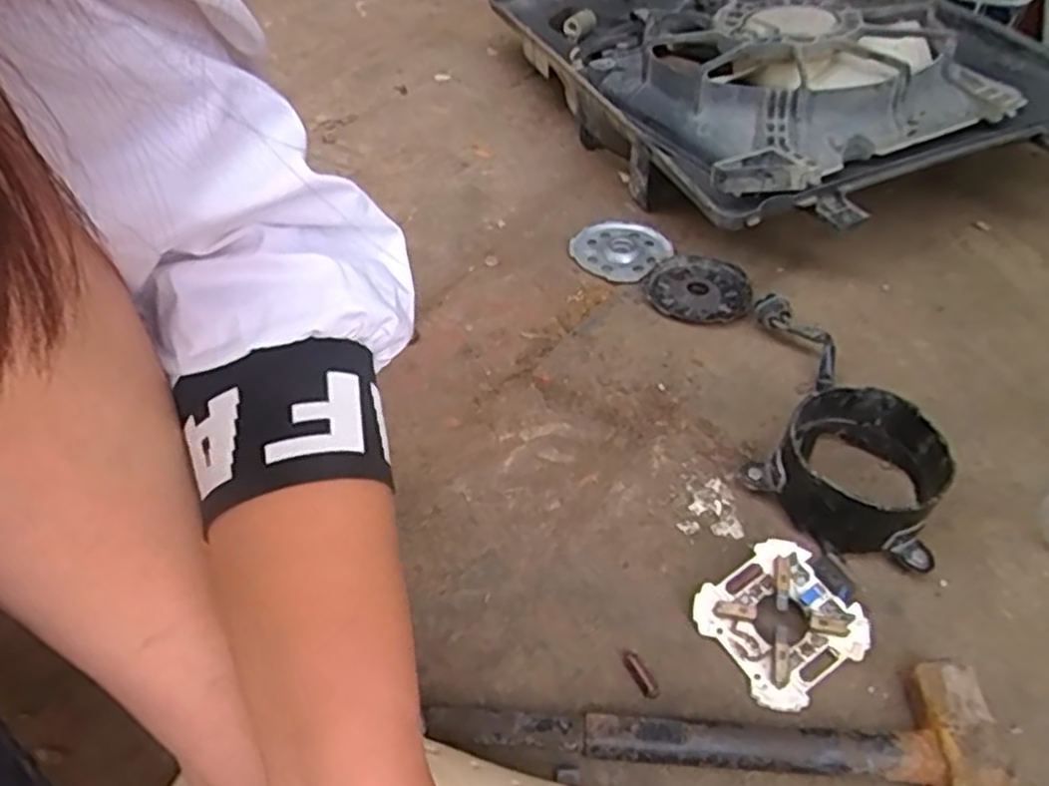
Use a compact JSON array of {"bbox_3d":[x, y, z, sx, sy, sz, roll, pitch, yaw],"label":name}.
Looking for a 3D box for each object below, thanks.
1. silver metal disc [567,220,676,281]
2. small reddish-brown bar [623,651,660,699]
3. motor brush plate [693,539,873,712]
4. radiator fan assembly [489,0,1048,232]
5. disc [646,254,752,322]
[{"bbox_3d":[0.103,-0.157,0.812,0.101,0.010,0.097,-1,46,1],"label":"silver metal disc"},{"bbox_3d":[0.073,0.175,0.468,0.010,0.009,0.031,-20,49,-17],"label":"small reddish-brown bar"},{"bbox_3d":[0.169,0.145,0.487,0.095,0.016,0.087,-34,59,-9],"label":"motor brush plate"},{"bbox_3d":[0.300,-0.454,0.976,0.553,0.134,0.728,-16,47,-15],"label":"radiator fan assembly"},{"bbox_3d":[0.173,-0.102,0.746,0.101,0.013,0.097,-1,46,1],"label":"disc"}]

